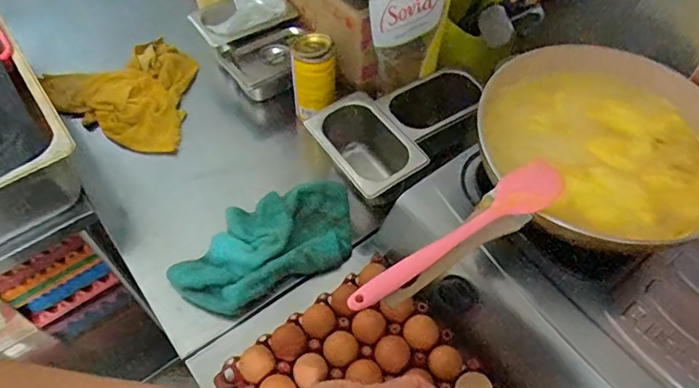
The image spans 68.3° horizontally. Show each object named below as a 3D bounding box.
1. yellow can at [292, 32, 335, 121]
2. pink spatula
[{"bbox_3d":[-0.054,-0.198,0.867,0.075,0.125,0.074,-4,55,-3],"label":"yellow can"},{"bbox_3d":[0.109,0.034,0.513,0.266,0.009,0.046,-26,78,-19],"label":"pink spatula"}]

